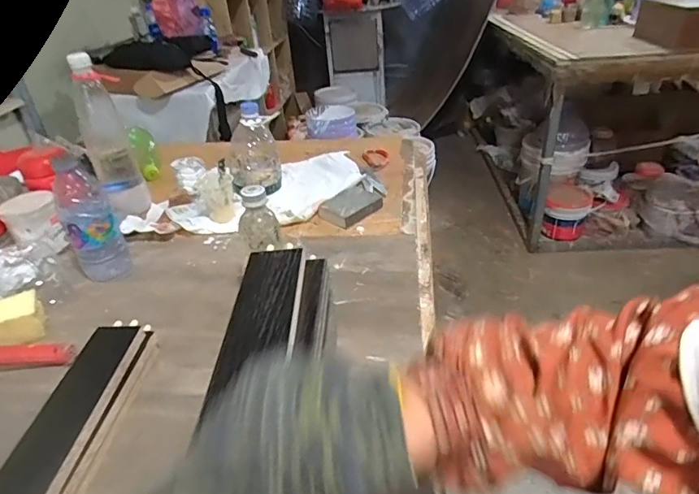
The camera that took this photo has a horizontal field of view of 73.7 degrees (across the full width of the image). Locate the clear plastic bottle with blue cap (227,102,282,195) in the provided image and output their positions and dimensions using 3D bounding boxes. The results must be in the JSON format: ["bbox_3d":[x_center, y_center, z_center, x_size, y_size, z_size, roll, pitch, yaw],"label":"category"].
[{"bbox_3d":[-0.191,-0.192,0.915,0.105,0.161,0.103,-10,34,-10],"label":"clear plastic bottle with blue cap"}]

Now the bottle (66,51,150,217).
[{"bbox_3d":[-0.422,-0.193,0.821,0.079,0.248,0.082,-23,38,-25],"label":"bottle"}]

